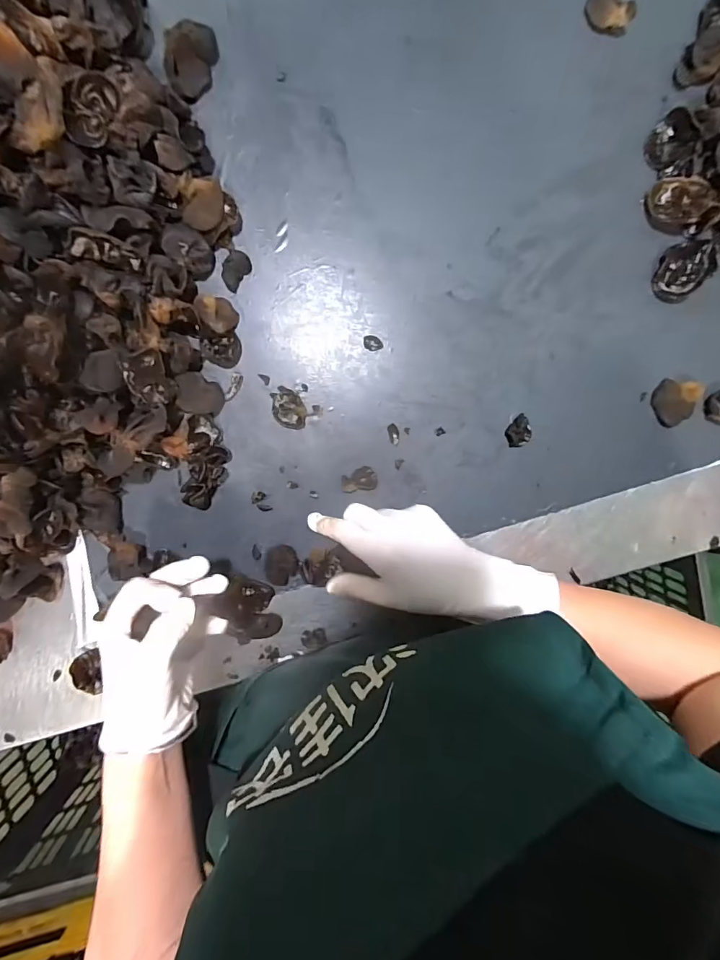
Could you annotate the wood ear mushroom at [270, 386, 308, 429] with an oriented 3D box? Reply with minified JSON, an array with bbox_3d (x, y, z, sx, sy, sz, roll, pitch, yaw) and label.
[{"bbox_3d":[-0.063,-0.062,0.396,0.027,0.008,0.039,-32,94,-1],"label":"wood ear mushroom"}]

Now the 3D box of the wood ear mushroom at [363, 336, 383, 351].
[{"bbox_3d":[0.012,-0.119,0.394,0.017,0.004,0.013,5,92,-3],"label":"wood ear mushroom"}]

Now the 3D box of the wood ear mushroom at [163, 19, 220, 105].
[{"bbox_3d":[-0.135,-0.332,0.358,0.034,0.015,0.053,20,91,-4],"label":"wood ear mushroom"}]

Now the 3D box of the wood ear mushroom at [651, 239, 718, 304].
[{"bbox_3d":[0.275,-0.178,0.383,0.040,0.016,0.048,39,90,-4],"label":"wood ear mushroom"}]

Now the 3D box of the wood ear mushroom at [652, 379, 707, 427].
[{"bbox_3d":[0.277,-0.067,0.397,0.035,0.016,0.039,13,92,-4],"label":"wood ear mushroom"}]

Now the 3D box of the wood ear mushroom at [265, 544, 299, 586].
[{"bbox_3d":[-0.069,0.074,0.400,0.027,0.021,0.033,5,92,-3],"label":"wood ear mushroom"}]

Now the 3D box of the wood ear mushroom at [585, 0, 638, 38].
[{"bbox_3d":[0.208,-0.391,0.374,0.040,0.017,0.032,30,91,-4],"label":"wood ear mushroom"}]

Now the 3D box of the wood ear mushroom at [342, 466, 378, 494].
[{"bbox_3d":[0.000,0.000,0.399,0.031,0.010,0.021,-7,93,-3],"label":"wood ear mushroom"}]

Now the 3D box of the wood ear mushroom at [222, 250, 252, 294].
[{"bbox_3d":[-0.104,-0.176,0.380,0.018,0.012,0.031,36,90,-4],"label":"wood ear mushroom"}]

